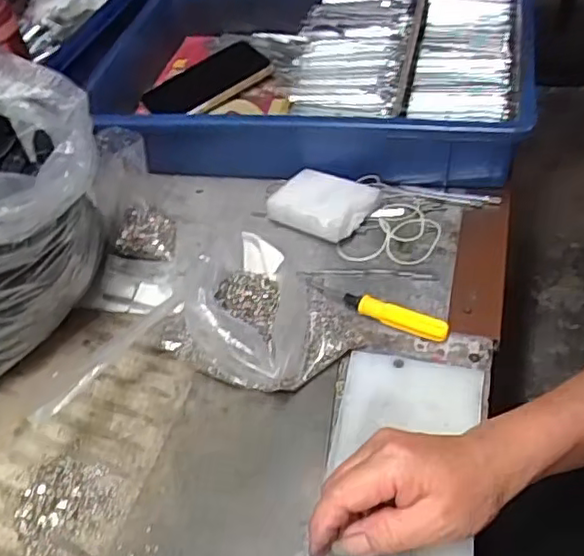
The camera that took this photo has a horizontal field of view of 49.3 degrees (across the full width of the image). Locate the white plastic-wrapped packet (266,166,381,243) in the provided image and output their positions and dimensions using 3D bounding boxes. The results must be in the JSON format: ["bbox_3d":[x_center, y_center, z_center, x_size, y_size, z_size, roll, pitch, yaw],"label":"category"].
[{"bbox_3d":[0.026,-0.067,0.570,0.085,0.029,0.062,23,55,26],"label":"white plastic-wrapped packet"}]

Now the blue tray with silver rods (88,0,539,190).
[{"bbox_3d":[0.001,-0.220,0.672,0.457,0.105,0.291,6,50,13],"label":"blue tray with silver rods"}]

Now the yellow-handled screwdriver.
[{"bbox_3d":[0.064,0.022,0.490,0.115,0.014,0.014,21,55,25],"label":"yellow-handled screwdriver"}]

